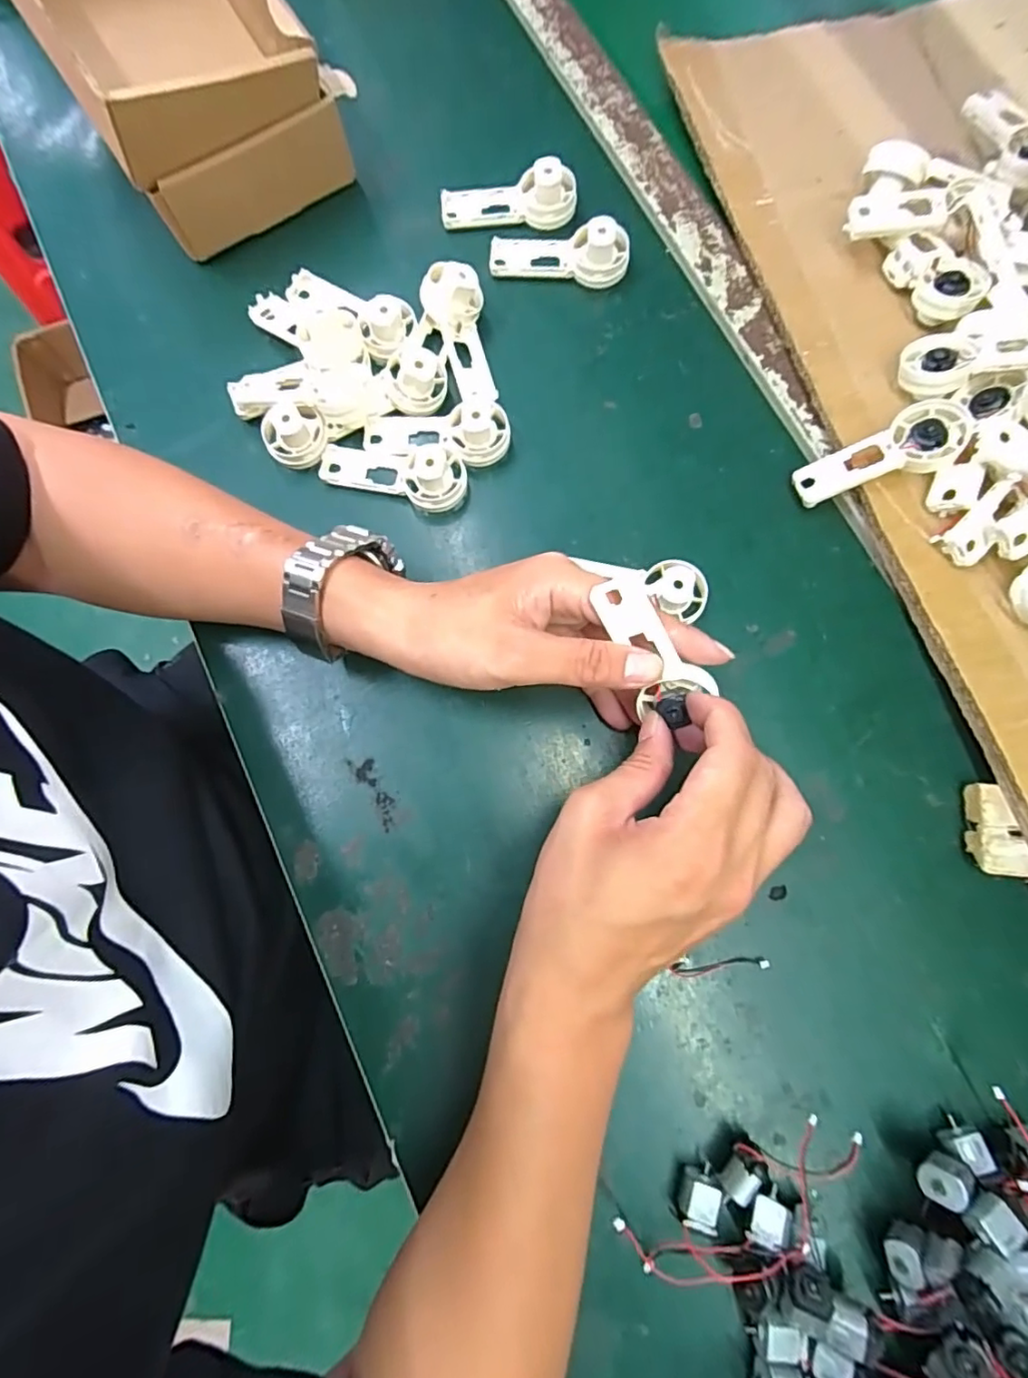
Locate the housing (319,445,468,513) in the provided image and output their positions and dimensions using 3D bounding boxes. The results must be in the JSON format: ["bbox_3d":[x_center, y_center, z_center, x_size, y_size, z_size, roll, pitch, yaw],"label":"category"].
[{"bbox_3d":[-0.077,-0.136,0.375,0.094,0.032,0.039,6,78,3],"label":"housing"}]

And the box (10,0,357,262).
[{"bbox_3d":[-0.214,-0.410,0.380,0.146,0.121,0.166,-36,80,-6],"label":"box"}]

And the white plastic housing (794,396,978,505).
[{"bbox_3d":[0.219,-0.139,0.352,0.097,0.012,0.039,-21,78,14],"label":"white plastic housing"}]

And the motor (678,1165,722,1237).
[{"bbox_3d":[0.091,0.252,0.293,0.017,0.016,0.024,16,79,5],"label":"motor"}]

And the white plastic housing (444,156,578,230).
[{"bbox_3d":[-0.005,-0.340,0.406,0.092,0.025,0.031,5,78,2],"label":"white plastic housing"}]

